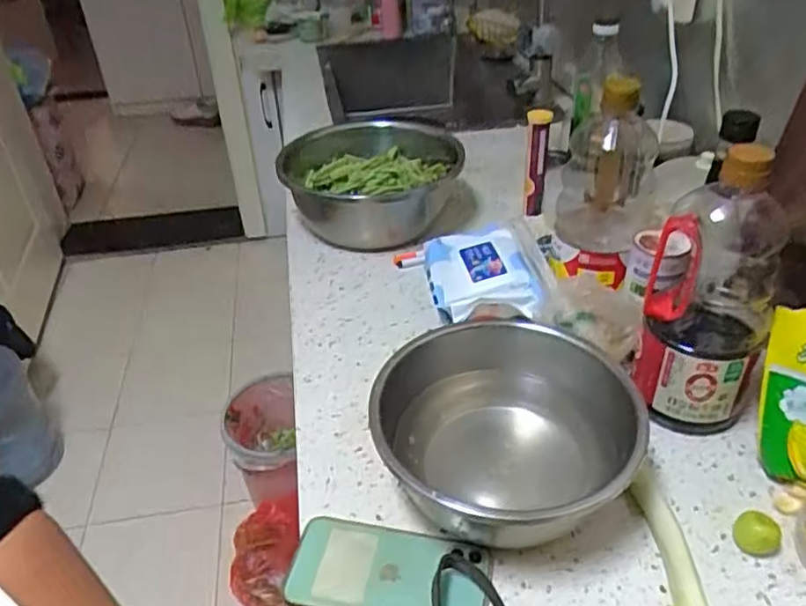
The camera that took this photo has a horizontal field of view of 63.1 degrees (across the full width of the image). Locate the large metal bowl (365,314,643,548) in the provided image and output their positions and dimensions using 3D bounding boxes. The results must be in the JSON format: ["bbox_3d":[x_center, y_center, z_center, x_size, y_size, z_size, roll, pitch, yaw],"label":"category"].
[{"bbox_3d":[0.078,0.114,0.552,0.196,0.098,0.206,-1,37,1],"label":"large metal bowl"}]

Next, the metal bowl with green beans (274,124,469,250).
[{"bbox_3d":[-0.045,-0.172,0.939,0.235,0.107,0.258,-1,37,1],"label":"metal bowl with green beans"}]

